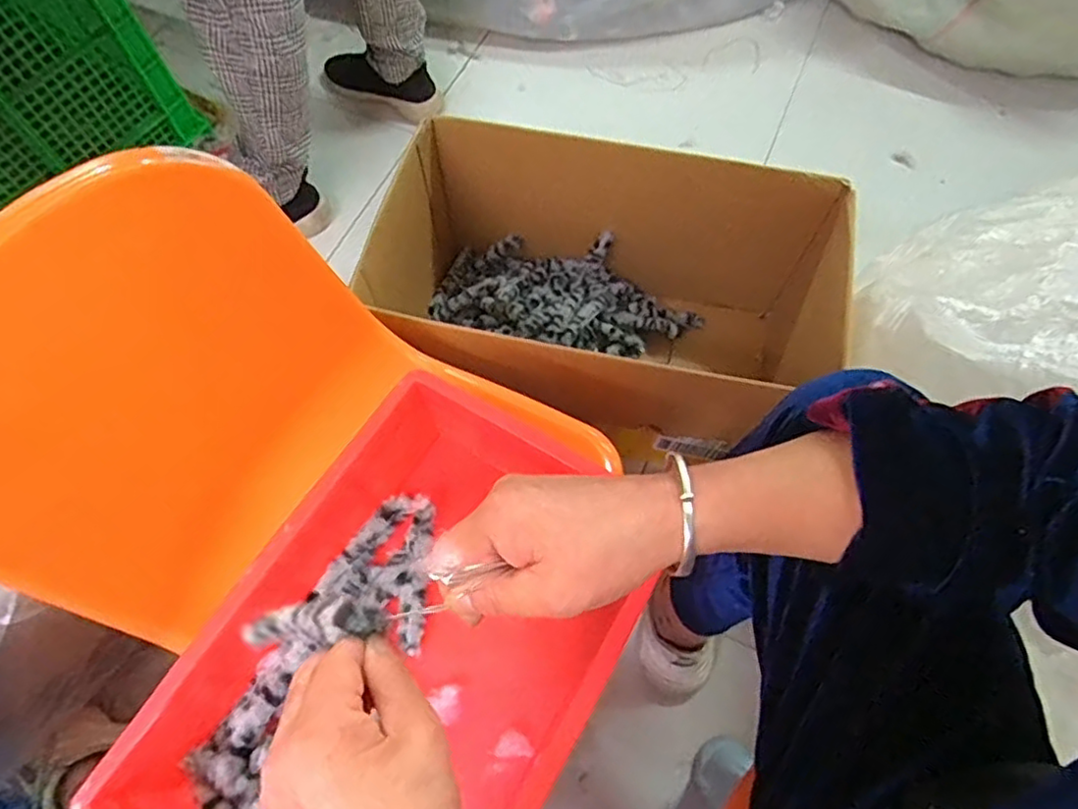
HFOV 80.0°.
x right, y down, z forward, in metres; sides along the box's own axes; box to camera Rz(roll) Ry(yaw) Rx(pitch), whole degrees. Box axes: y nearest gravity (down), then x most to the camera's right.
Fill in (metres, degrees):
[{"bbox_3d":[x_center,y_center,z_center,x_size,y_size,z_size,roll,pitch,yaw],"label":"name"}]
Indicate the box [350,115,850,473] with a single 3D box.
[{"bbox_3d":[0.076,-0.125,0.849,0.535,0.271,0.323,14,67,6],"label":"box"}]

